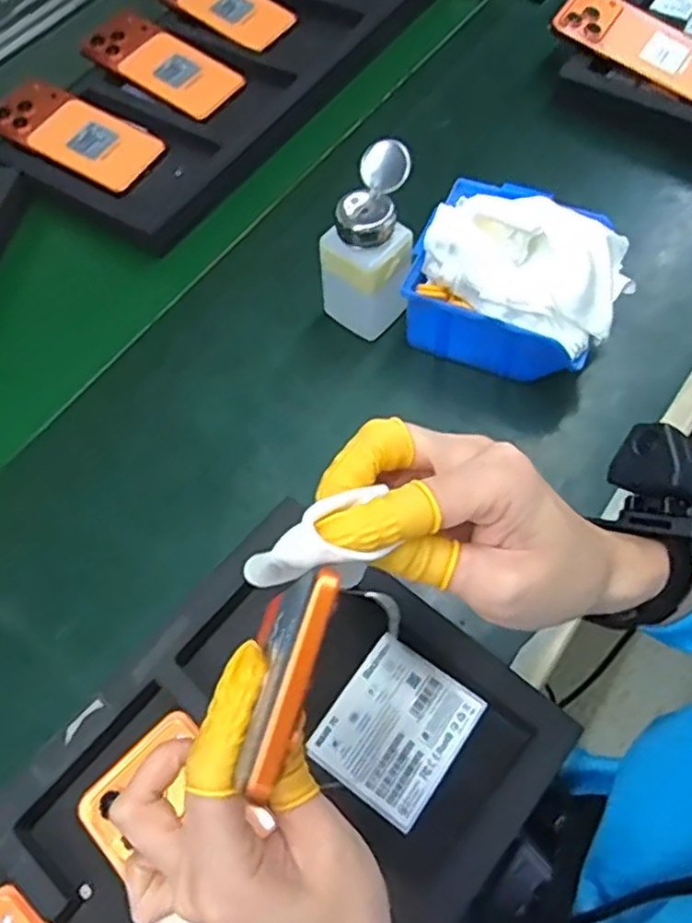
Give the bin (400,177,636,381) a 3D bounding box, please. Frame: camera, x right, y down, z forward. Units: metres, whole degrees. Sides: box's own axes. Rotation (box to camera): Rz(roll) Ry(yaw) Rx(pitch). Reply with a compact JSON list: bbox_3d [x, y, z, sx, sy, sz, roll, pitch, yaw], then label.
[{"bbox_3d":[0.127,-0.134,0.508,0.142,0.104,0.123,24,66,15],"label":"bin"}]

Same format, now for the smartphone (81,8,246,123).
[{"bbox_3d":[-0.178,-0.398,0.701,0.158,0.011,0.083,33,69,10],"label":"smartphone"}]

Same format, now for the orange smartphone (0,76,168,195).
[{"bbox_3d":[-0.249,-0.306,0.653,0.157,0.011,0.077,30,70,7],"label":"orange smartphone"}]

